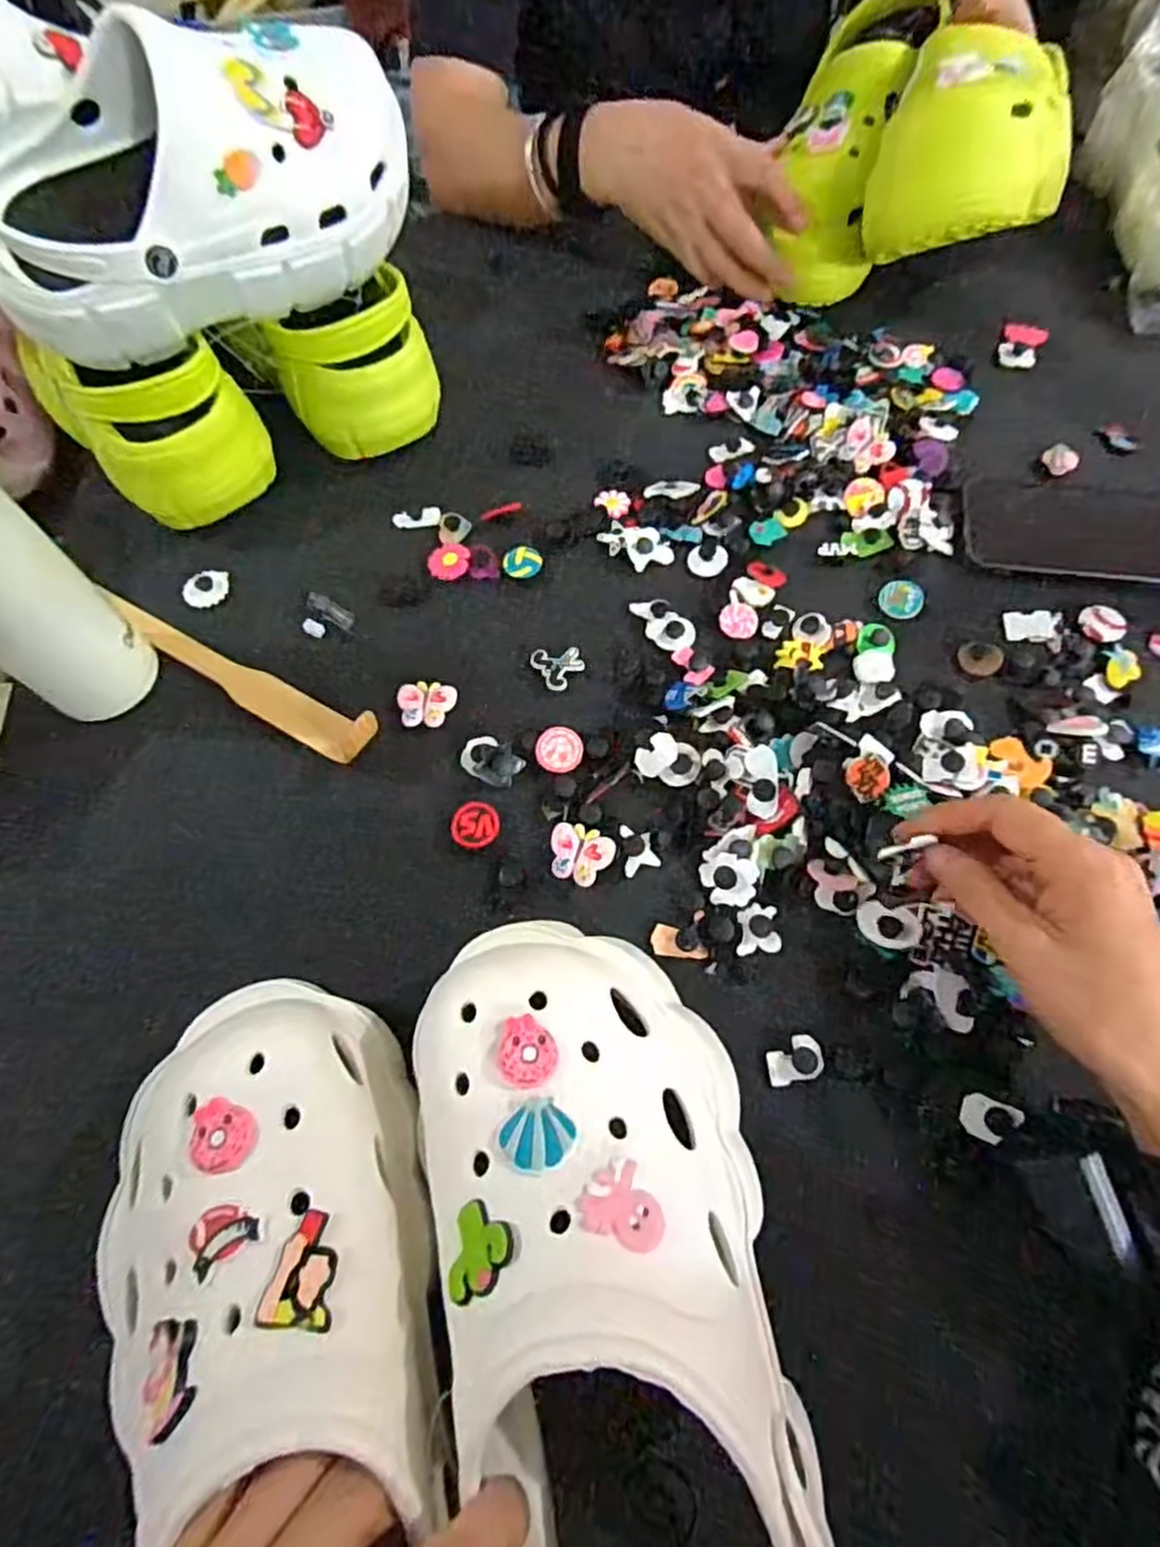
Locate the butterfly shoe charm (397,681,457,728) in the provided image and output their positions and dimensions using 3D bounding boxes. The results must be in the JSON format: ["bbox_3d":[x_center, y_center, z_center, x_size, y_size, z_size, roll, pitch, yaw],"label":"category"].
[{"bbox_3d":[-0.091,-0.041,0.425,0.032,0.006,0.029,0,64,2],"label":"butterfly shoe charm"}]

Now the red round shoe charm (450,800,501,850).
[{"bbox_3d":[-0.056,0.028,0.387,0.026,0.006,0.024,-1,64,2],"label":"red round shoe charm"}]

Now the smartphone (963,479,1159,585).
[{"bbox_3d":[0.336,-0.158,0.464,0.163,0.011,0.077,7,69,9],"label":"smartphone"}]

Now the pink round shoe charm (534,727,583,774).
[{"bbox_3d":[-0.012,-0.014,0.407,0.026,0.007,0.025,-1,64,2],"label":"pink round shoe charm"}]

